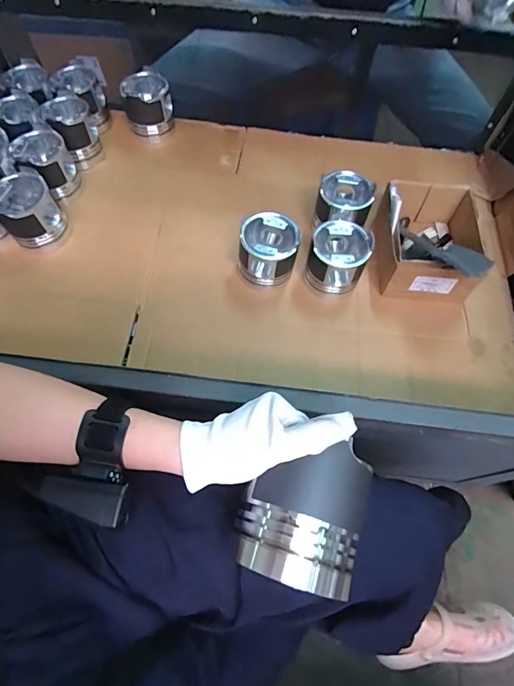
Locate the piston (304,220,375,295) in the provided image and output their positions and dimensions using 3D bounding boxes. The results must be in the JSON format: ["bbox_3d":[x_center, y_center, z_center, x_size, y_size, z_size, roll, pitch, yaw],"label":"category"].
[{"bbox_3d":[0.138,-0.139,0.673,0.094,0.104,0.098,1,63,-1],"label":"piston"}]

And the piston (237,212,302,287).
[{"bbox_3d":[0.019,-0.152,0.672,0.095,0.109,0.089,1,63,-1],"label":"piston"}]

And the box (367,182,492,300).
[{"bbox_3d":[0.308,-0.173,0.684,0.168,0.124,0.219,3,63,0],"label":"box"}]

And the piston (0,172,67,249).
[{"bbox_3d":[-0.395,-0.223,0.684,0.093,0.103,0.093,-37,70,-18],"label":"piston"}]

